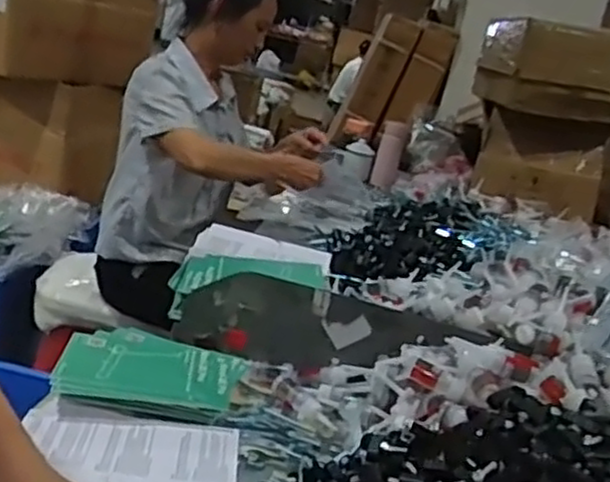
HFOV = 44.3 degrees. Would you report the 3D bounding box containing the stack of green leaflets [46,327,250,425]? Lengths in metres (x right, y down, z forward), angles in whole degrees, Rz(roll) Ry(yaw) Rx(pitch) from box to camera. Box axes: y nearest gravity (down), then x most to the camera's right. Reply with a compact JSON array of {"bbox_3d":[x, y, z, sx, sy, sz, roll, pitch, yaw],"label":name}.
[{"bbox_3d":[-0.184,0.154,0.901,0.206,0.030,0.173,14,17,0],"label":"stack of green leaflets"}]

